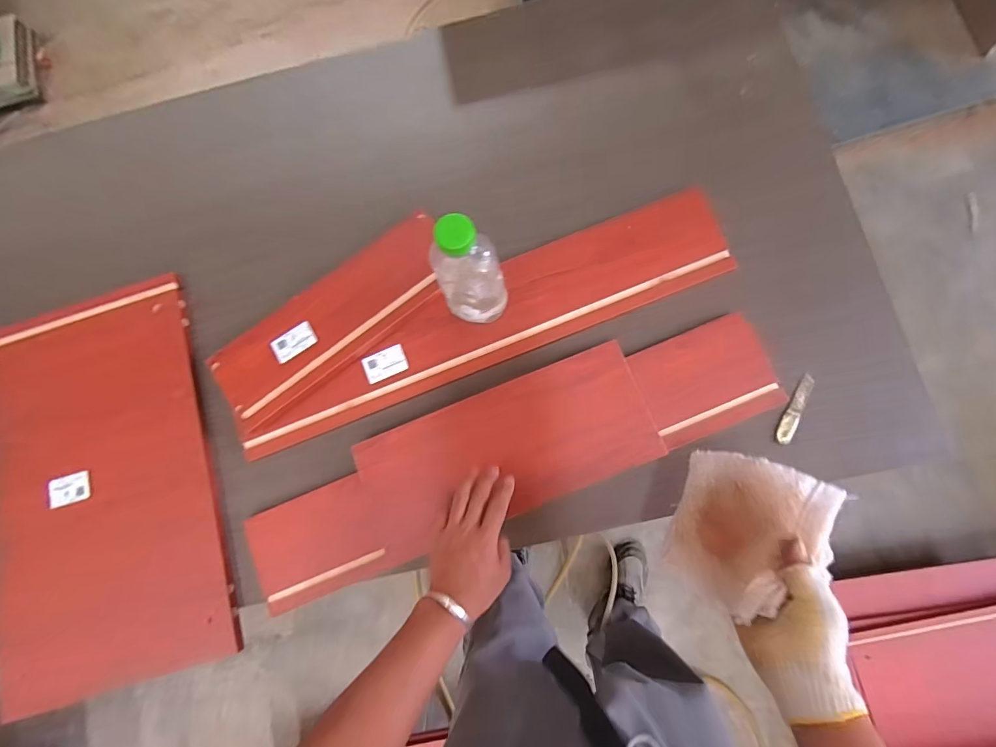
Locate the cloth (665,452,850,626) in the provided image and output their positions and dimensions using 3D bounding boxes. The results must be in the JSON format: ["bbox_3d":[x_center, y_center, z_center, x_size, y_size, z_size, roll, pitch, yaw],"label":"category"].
[{"bbox_3d":[0.255,0.163,0.461,0.054,0.145,0.149,21,86,-28],"label":"cloth"}]

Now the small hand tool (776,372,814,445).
[{"bbox_3d":[0.407,0.047,0.592,0.019,0.010,0.104,26,85,8],"label":"small hand tool"}]

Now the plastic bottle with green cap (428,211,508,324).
[{"bbox_3d":[-0.037,-0.121,0.540,0.076,0.223,0.084,-30,81,0],"label":"plastic bottle with green cap"}]

